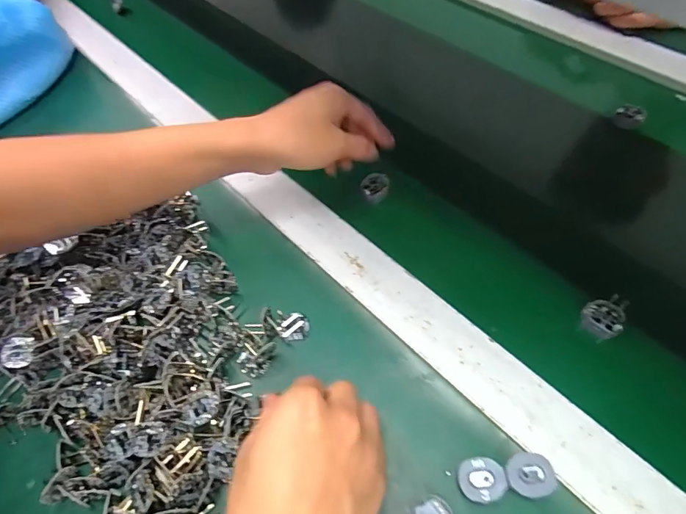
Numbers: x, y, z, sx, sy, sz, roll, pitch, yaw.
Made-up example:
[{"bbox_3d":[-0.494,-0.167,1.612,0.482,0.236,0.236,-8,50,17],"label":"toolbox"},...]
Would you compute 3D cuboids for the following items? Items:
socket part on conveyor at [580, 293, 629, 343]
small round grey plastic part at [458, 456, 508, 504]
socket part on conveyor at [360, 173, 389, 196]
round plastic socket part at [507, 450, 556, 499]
[{"bbox_3d":[0.207,0.047,0.350,0.029,0.025,0.030,-2,55,3],"label":"socket part on conveyor"},{"bbox_3d":[0.088,0.143,0.283,0.028,0.016,0.025,-8,55,-1],"label":"small round grey plastic part"},{"bbox_3d":[0.034,-0.072,0.445,0.028,0.010,0.023,-29,58,-15],"label":"socket part on conveyor"},{"bbox_3d":[0.118,0.140,0.282,0.028,0.016,0.026,-2,55,3],"label":"round plastic socket part"}]

